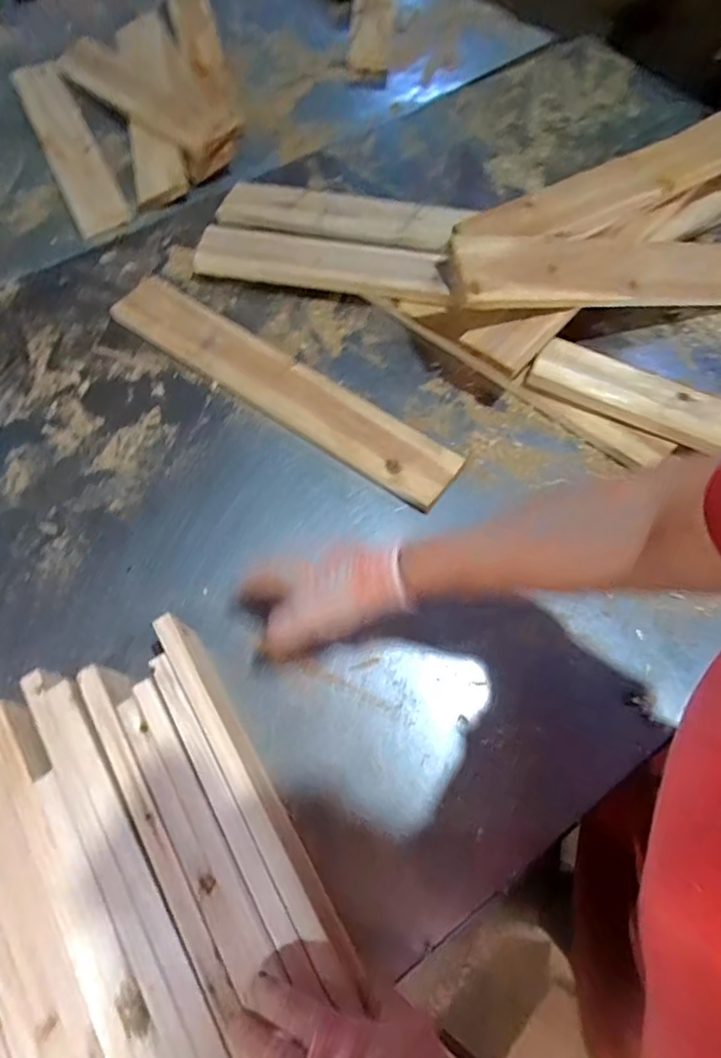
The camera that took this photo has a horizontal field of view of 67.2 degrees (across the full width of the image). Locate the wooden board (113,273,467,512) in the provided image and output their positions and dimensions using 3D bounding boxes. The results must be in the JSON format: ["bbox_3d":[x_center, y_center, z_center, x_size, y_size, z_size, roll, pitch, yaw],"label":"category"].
[{"bbox_3d":[-0.114,-0.196,0.724,0.532,0.030,0.091,32,69,15],"label":"wooden board"}]

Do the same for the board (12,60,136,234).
[{"bbox_3d":[-0.529,-0.704,0.973,0.088,0.034,0.536,-25,66,-11],"label":"board"}]

